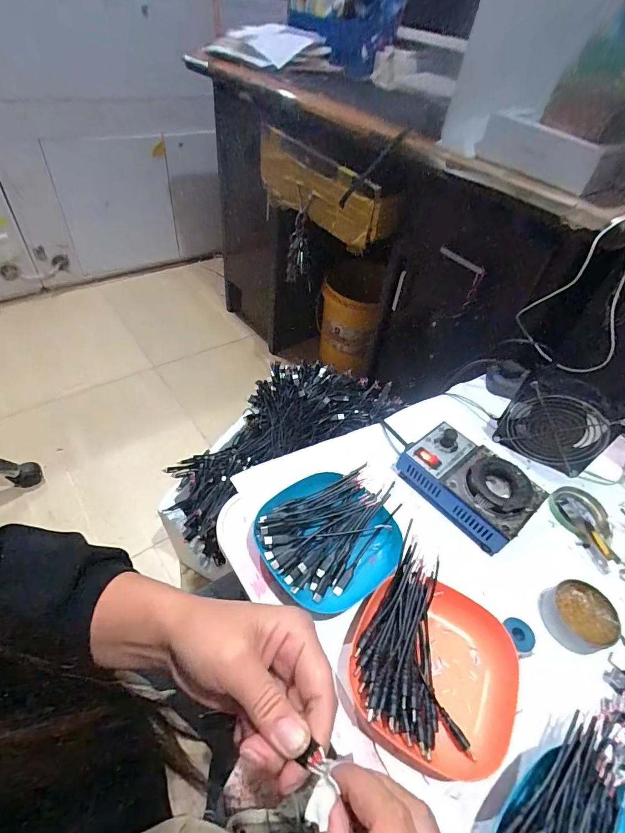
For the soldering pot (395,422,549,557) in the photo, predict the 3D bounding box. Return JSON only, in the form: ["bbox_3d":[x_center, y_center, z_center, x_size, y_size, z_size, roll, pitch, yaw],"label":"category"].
[{"bbox_3d":[0.189,0.078,0.500,0.154,0.062,0.099,38,54,25],"label":"soldering pot"}]

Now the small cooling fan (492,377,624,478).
[{"bbox_3d":[0.319,0.011,0.536,0.117,0.122,0.033,30,51,19],"label":"small cooling fan"}]

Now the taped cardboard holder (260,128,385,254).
[{"bbox_3d":[-0.008,-0.499,0.903,0.076,0.151,0.409,-32,59,-31],"label":"taped cardboard holder"}]

